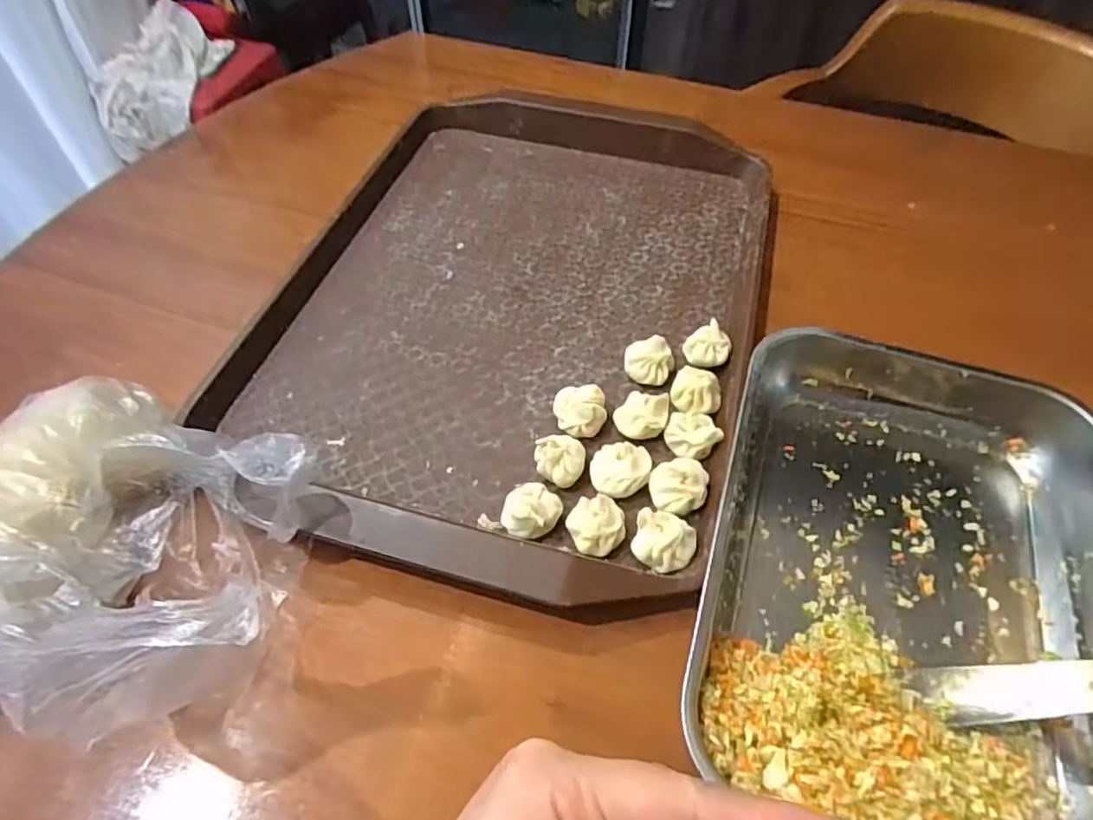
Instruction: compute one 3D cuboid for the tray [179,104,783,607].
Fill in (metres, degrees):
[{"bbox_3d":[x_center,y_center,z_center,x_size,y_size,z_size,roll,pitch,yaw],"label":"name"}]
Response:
[{"bbox_3d":[-0.015,-0.089,0.419,0.299,0.029,0.418,14,55,9],"label":"tray"}]

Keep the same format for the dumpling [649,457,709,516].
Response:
[{"bbox_3d":[0.070,0.040,0.330,0.028,0.020,0.026,0,54,-1],"label":"dumpling"}]

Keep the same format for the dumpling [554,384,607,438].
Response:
[{"bbox_3d":[0.020,0.001,0.357,0.028,0.022,0.029,-3,54,-3],"label":"dumpling"}]

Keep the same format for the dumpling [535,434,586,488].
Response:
[{"bbox_3d":[0.008,0.029,0.339,0.026,0.020,0.026,0,54,-1],"label":"dumpling"}]

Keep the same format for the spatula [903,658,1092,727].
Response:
[{"bbox_3d":[0.243,0.111,0.252,0.168,0.006,0.023,-12,59,19],"label":"spatula"}]

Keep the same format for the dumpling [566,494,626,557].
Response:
[{"bbox_3d":[0.025,0.058,0.315,0.028,0.018,0.028,8,54,5],"label":"dumpling"}]

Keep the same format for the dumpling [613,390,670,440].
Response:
[{"bbox_3d":[0.053,0.004,0.356,0.029,0.021,0.025,14,55,9],"label":"dumpling"}]

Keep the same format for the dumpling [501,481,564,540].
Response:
[{"bbox_3d":[-0.007,0.052,0.321,0.028,0.021,0.029,0,54,-1],"label":"dumpling"}]

